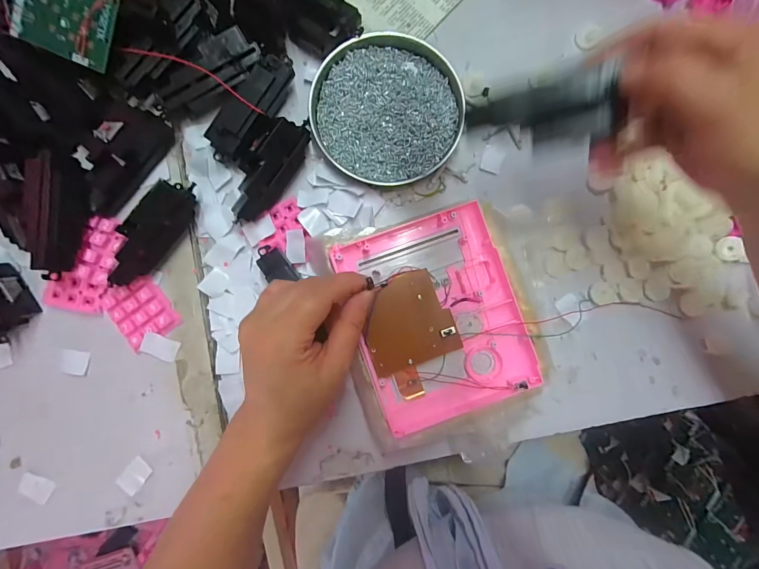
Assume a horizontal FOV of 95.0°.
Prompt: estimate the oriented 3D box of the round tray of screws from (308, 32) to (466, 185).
[{"bbox_3d":[0.007,-0.159,0.319,0.133,0.021,0.129,0,89,-2],"label":"round tray of screws"}]

